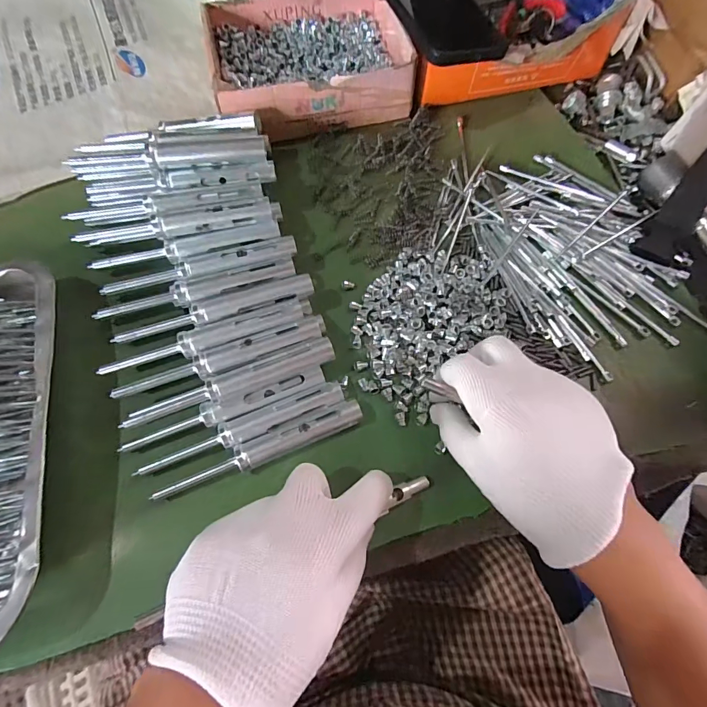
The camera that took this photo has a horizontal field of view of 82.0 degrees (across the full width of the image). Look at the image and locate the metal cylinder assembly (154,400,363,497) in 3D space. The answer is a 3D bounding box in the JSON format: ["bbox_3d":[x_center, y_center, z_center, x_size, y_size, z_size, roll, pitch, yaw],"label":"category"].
[{"bbox_3d":[-0.060,0.065,0.277,0.138,0.022,0.018,-22,71,-8],"label":"metal cylinder assembly"}]

